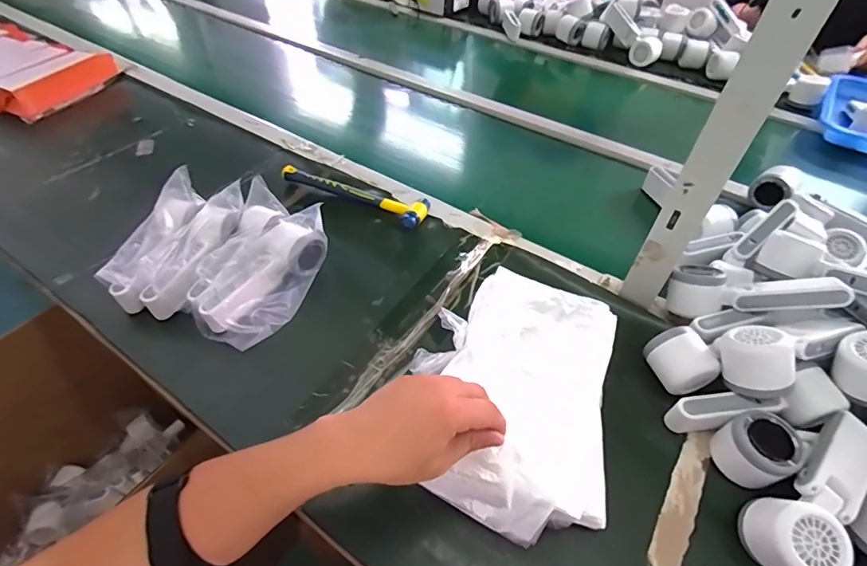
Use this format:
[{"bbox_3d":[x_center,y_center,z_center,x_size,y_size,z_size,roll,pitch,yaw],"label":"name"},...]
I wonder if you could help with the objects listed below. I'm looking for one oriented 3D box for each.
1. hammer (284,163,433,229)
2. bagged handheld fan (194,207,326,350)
[{"bbox_3d":[-0.121,-0.142,0.694,0.237,0.031,0.055,22,51,16],"label":"hammer"},{"bbox_3d":[-0.207,-0.010,0.554,0.089,0.072,0.178,18,50,13],"label":"bagged handheld fan"}]

